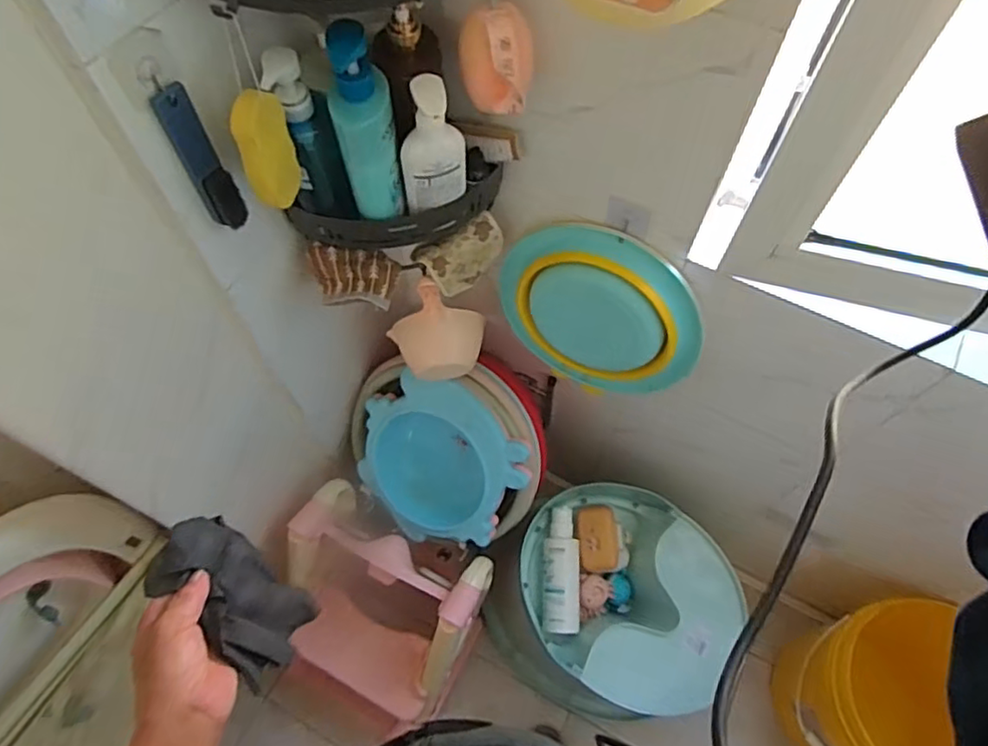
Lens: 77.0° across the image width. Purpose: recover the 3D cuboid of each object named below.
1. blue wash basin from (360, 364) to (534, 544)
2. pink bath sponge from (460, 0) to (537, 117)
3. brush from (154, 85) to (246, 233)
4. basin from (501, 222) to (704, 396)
[{"bbox_3d":[-0.102,0.162,1.177,0.309,0.322,0.073,36,30,13],"label":"blue wash basin"},{"bbox_3d":[0.003,-0.313,0.618,0.071,0.088,0.049,14,62,7],"label":"pink bath sponge"},{"bbox_3d":[-0.289,-0.210,0.619,0.036,0.159,0.023,-27,65,-14],"label":"brush"},{"bbox_3d":[0.148,-0.082,0.905,0.291,0.279,0.067,27,65,13],"label":"basin"}]

